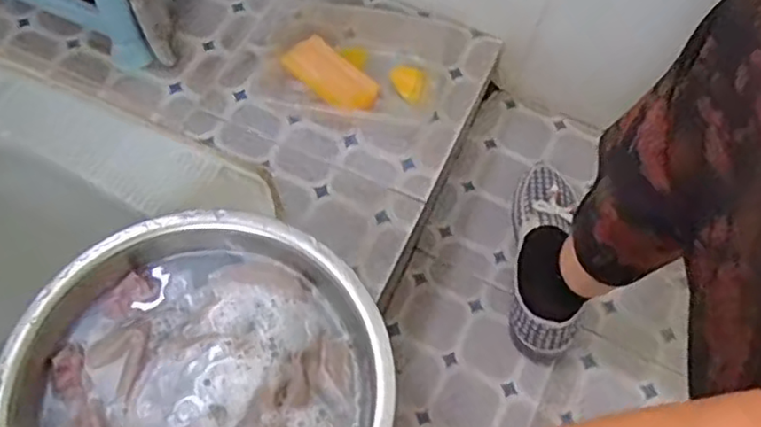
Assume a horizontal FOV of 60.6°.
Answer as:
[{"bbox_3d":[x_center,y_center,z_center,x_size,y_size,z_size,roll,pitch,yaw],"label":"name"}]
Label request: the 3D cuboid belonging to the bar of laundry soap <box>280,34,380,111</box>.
[{"bbox_3d":[-0.057,-0.163,0.779,0.114,0.033,0.051,39,68,14],"label":"bar of laundry soap"}]

